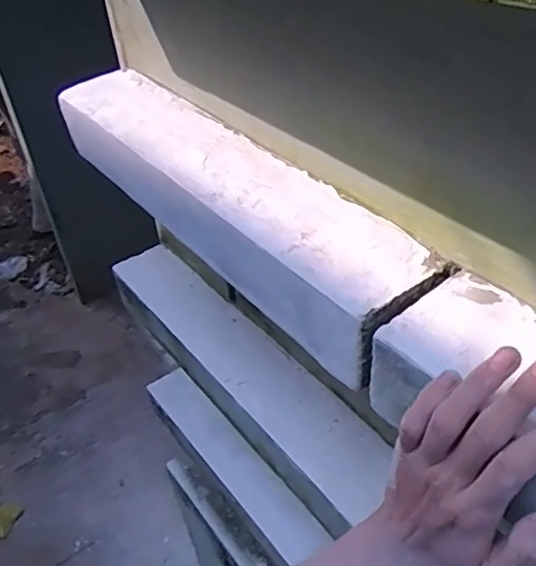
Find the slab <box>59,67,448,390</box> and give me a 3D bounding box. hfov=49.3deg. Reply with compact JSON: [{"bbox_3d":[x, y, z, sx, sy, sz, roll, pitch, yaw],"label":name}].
[{"bbox_3d":[-0.059,-0.090,0.570,0.106,0.076,0.498,-28,45,-25],"label":"slab"}]

